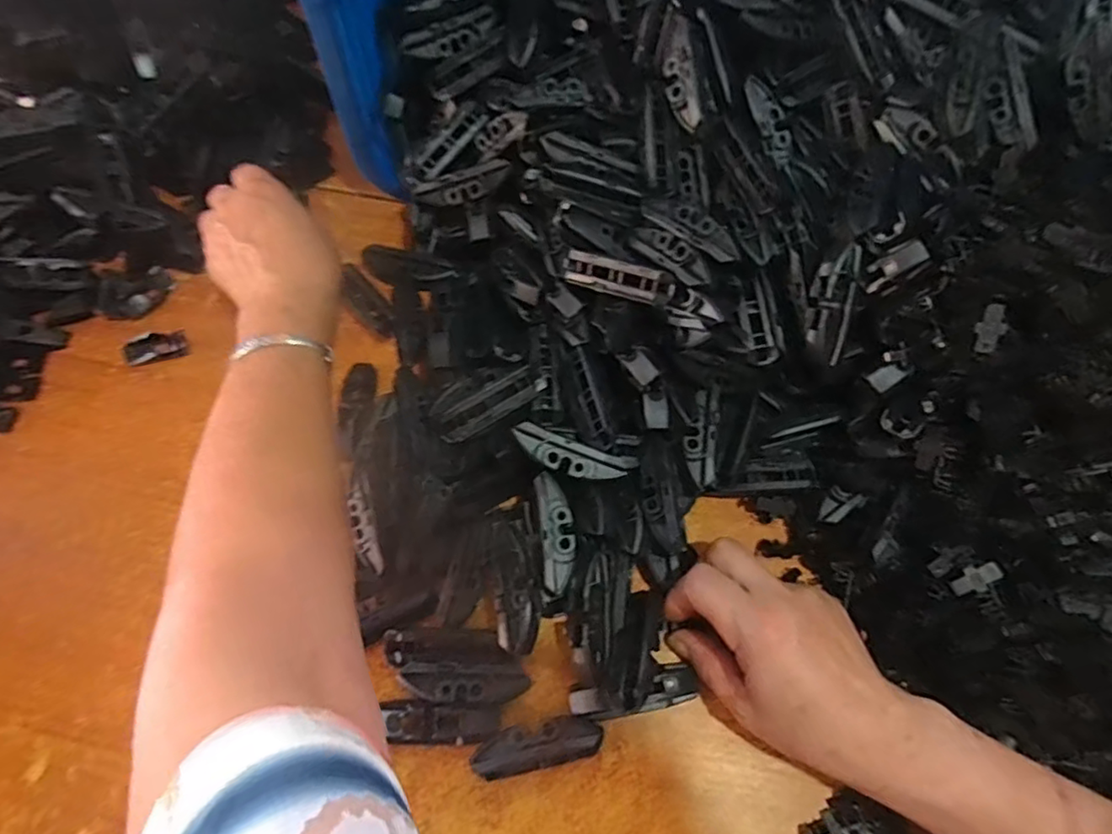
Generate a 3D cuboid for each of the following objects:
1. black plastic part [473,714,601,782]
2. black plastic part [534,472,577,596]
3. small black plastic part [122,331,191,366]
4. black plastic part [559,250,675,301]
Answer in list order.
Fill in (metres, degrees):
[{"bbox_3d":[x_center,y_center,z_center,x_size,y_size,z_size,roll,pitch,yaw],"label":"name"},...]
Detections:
[{"bbox_3d":[-0.010,0.179,0.335,0.069,0.022,0.022,-11,66,-6],"label":"black plastic part"},{"bbox_3d":[0.001,0.066,0.357,0.020,0.012,0.067,-6,65,-4],"label":"black plastic part"},{"bbox_3d":[-0.283,-0.049,0.434,0.039,0.012,0.017,-18,67,-9],"label":"small black plastic part"},{"bbox_3d":[0.038,-0.088,0.383,0.072,0.022,0.015,18,29,18],"label":"black plastic part"}]

